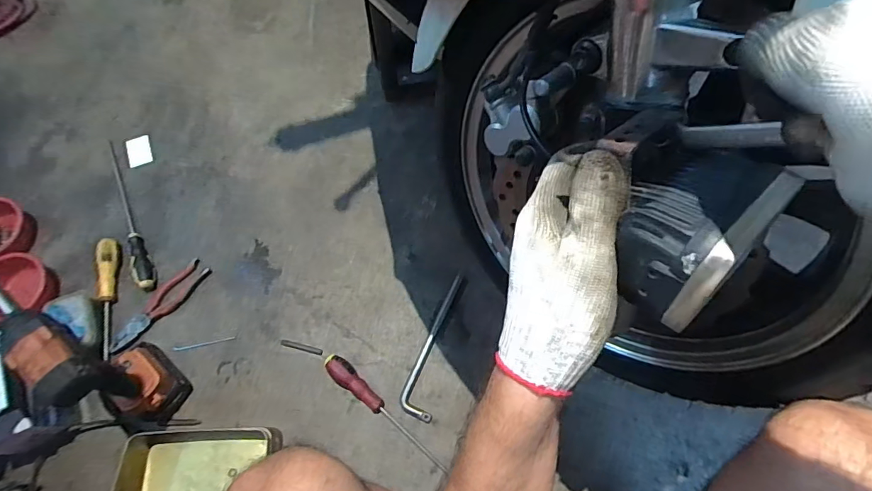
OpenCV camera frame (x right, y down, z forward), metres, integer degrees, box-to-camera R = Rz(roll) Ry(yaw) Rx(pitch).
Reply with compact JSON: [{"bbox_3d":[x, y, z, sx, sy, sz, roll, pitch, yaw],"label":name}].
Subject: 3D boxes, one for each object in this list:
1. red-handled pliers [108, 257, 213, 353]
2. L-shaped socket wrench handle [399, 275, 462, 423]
[{"bbox_3d":[-0.475,0.101,0.795,0.190,0.025,0.044,-43,75,-14],"label":"red-handled pliers"},{"bbox_3d":[-0.004,0.163,0.777,0.054,0.017,0.242,15,69,7],"label":"L-shaped socket wrench handle"}]

